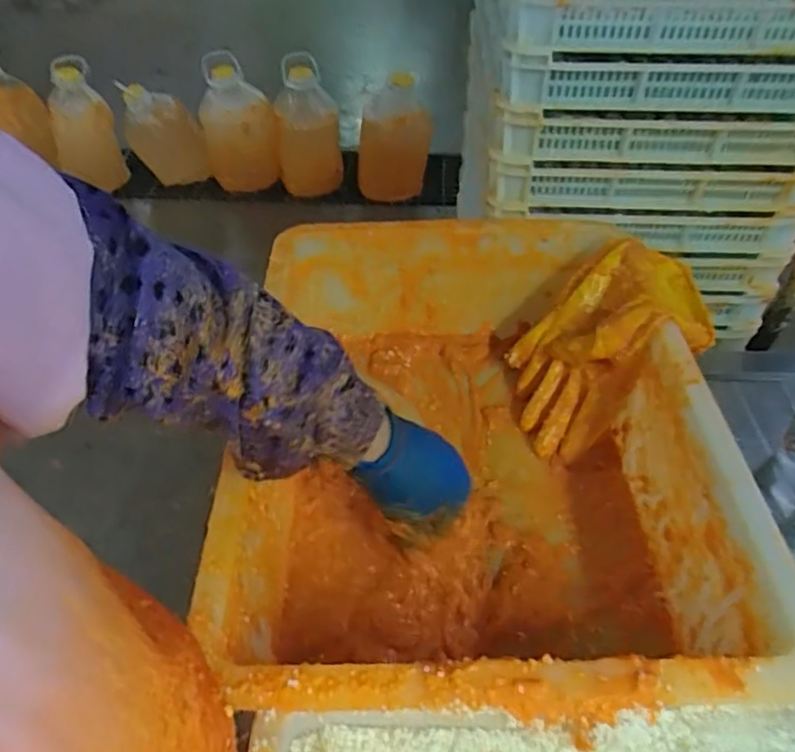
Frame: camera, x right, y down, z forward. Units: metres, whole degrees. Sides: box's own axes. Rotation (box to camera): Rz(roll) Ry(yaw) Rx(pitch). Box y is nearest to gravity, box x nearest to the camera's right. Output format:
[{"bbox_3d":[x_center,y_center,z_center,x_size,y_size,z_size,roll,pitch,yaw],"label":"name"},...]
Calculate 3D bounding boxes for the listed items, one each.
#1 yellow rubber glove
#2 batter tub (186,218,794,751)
[{"bbox_3d":[0.228,-0.047,0.728,0.254,0.142,0.156,-26,50,-23],"label":"yellow rubber glove"},{"bbox_3d":[0.069,0.042,0.634,0.400,0.192,0.586,-2,45,-1],"label":"batter tub"}]

